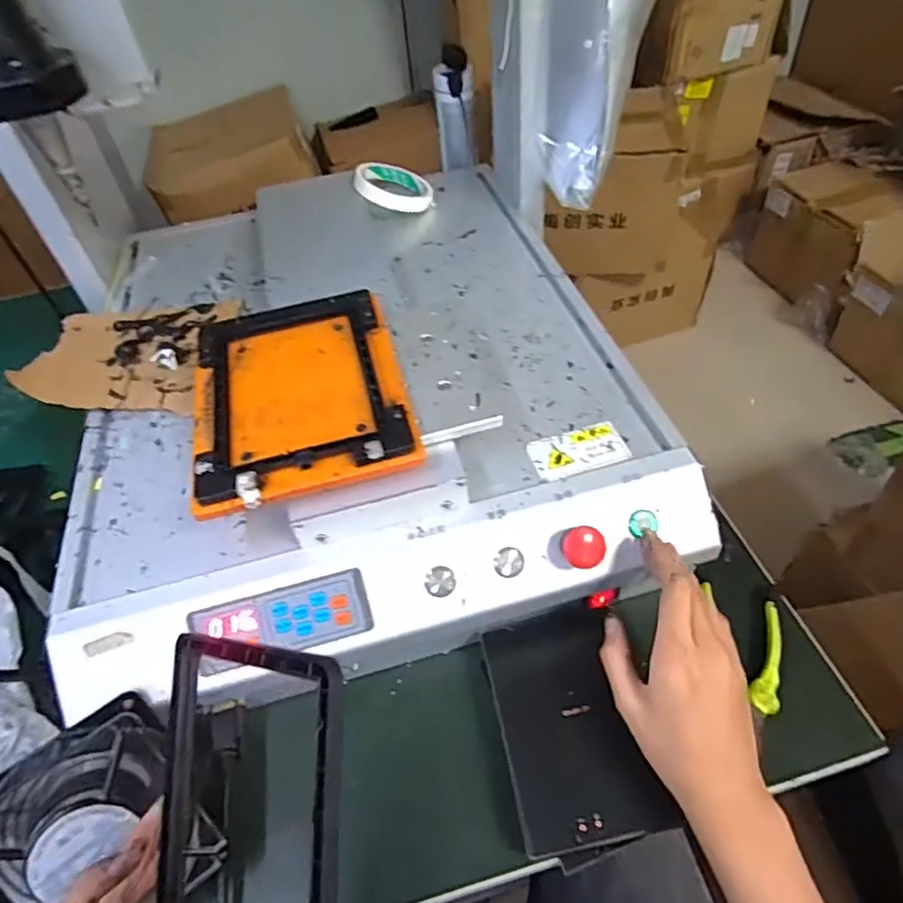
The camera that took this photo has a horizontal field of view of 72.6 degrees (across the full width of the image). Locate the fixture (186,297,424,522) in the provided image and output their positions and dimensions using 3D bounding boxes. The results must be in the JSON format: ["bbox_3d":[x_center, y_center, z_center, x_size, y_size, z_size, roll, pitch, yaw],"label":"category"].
[{"bbox_3d":[-0.114,-0.048,0.458,0.148,0.015,0.193,-14,49,-6],"label":"fixture"}]

